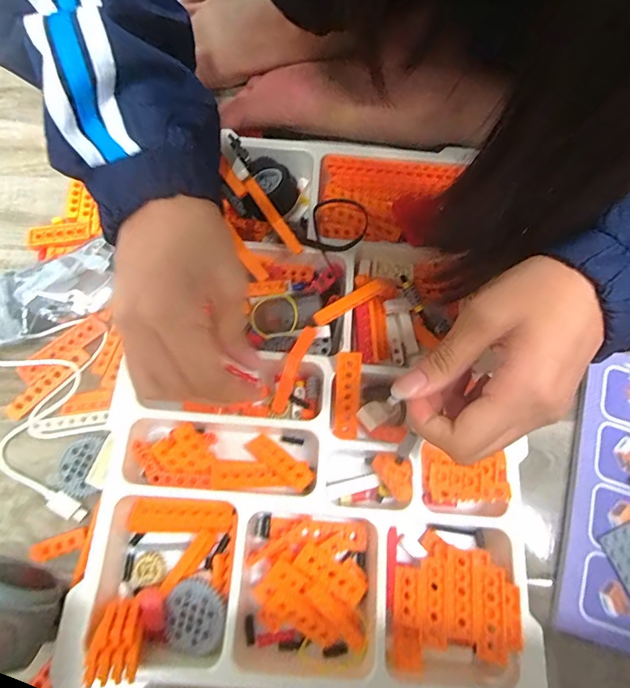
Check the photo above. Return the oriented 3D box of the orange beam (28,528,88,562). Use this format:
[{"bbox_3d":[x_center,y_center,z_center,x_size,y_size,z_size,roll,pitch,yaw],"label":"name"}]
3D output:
[{"bbox_3d":[-0.165,0.130,0.275,0.036,0.005,0.012,-17,73,-7],"label":"orange beam"}]

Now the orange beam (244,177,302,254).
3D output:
[{"bbox_3d":[-0.030,-0.092,0.309,0.008,0.006,0.062,-37,96,-16],"label":"orange beam"}]

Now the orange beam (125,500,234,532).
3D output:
[{"bbox_3d":[-0.087,0.113,0.282,0.065,0.010,0.018,2,71,-1],"label":"orange beam"}]

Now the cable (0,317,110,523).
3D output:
[{"bbox_3d":[-0.182,0.050,0.296,0.082,0.019,0.138,-17,73,-7],"label":"cable"}]

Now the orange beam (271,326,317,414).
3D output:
[{"bbox_3d":[-0.016,0.018,0.293,0.010,0.017,0.062,23,92,7],"label":"orange beam"}]

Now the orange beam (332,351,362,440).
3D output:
[{"bbox_3d":[0.022,0.038,0.295,0.016,0.066,0.008,2,23,-2],"label":"orange beam"}]

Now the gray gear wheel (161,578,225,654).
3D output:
[{"bbox_3d":[-0.071,0.163,0.256,0.037,0.009,0.034,-5,72,14],"label":"gray gear wheel"}]

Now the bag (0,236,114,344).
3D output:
[{"bbox_3d":[-0.202,-0.040,0.326,0.099,0.019,0.061,-22,73,-9],"label":"bag"}]

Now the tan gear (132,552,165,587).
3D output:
[{"bbox_3d":[-0.107,0.144,0.274,0.020,0.005,0.018,-21,73,-8],"label":"tan gear"}]

